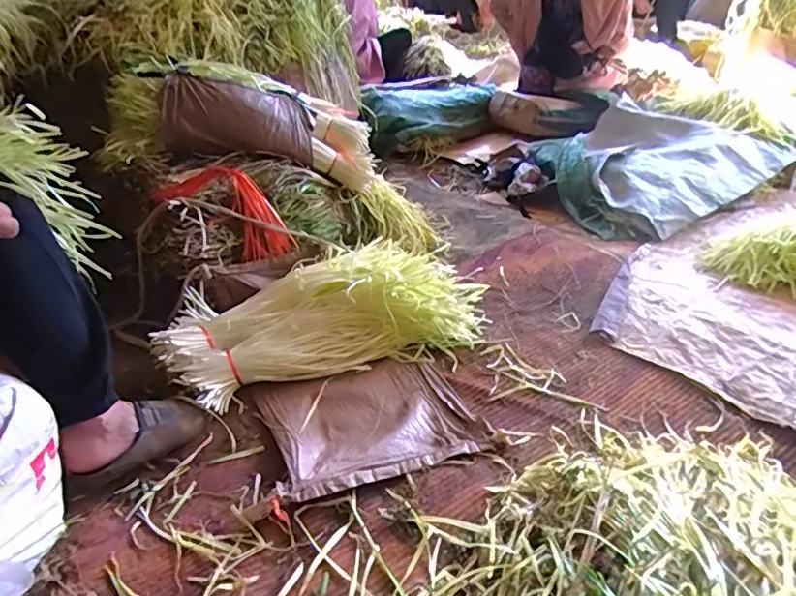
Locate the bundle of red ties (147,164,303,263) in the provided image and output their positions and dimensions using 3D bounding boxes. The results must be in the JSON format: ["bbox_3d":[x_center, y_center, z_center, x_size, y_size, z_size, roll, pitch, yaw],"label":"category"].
[{"bbox_3d":[-0.348,-0.162,1.148,0.184,0.242,0.030,-40,15,-27],"label":"bundle of red ties"}]

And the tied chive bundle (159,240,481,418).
[{"bbox_3d":[-0.142,0.039,1.090,0.589,0.148,0.253,-14,34,-17],"label":"tied chive bundle"}]

